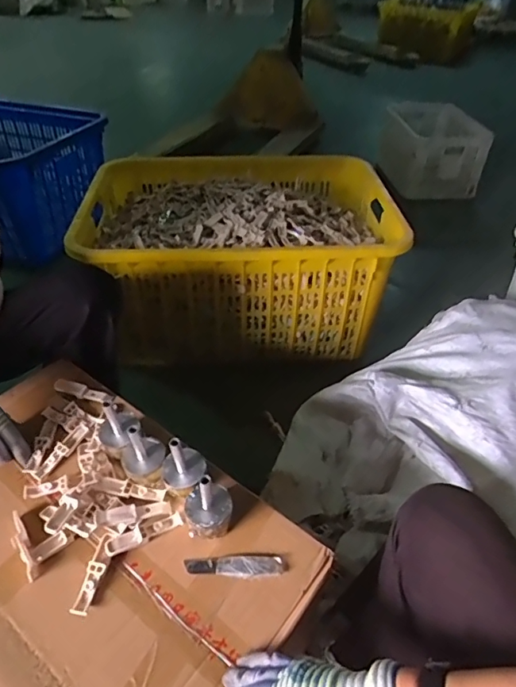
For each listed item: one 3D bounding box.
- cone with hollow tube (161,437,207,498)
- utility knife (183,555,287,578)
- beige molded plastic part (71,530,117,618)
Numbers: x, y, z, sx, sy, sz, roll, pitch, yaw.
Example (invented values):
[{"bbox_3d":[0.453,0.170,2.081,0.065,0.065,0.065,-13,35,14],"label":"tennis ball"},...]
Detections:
[{"bbox_3d":[-0.102,0.167,0.666,0.058,0.090,0.054,1,41,-1],"label":"cone with hollow tube"},{"bbox_3d":[-0.028,0.282,0.614,0.127,0.008,0.027,0,41,-1],"label":"utility knife"},{"bbox_3d":[-0.202,0.283,0.606,0.021,0.006,0.100,8,42,8],"label":"beige molded plastic part"}]

